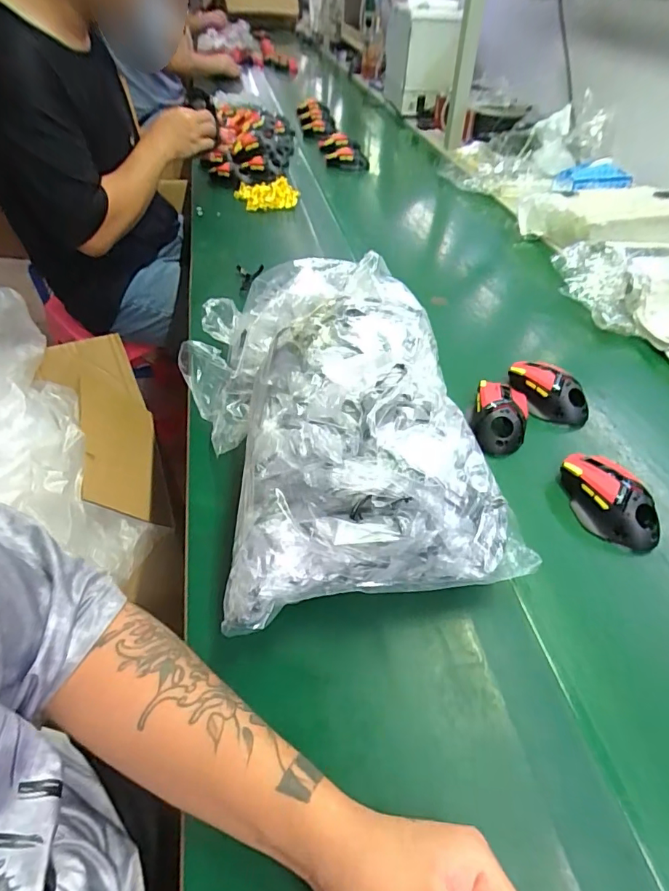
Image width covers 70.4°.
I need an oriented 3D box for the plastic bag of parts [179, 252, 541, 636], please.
[{"bbox_3d":[-0.026,-0.065,0.516,0.250,0.180,0.474,-13,49,-12],"label":"plastic bag of parts"}]

